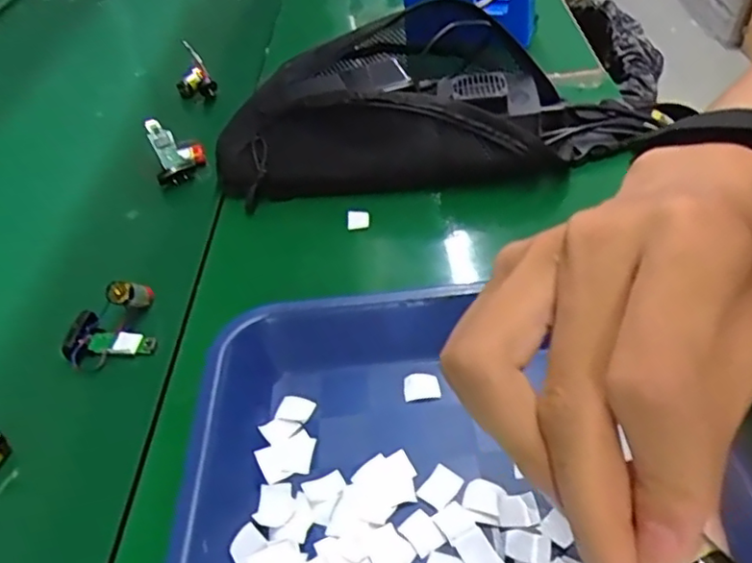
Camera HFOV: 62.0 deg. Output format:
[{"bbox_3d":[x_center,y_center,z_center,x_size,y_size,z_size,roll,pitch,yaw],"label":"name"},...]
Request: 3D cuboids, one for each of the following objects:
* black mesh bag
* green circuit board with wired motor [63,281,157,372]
[{"bbox_3d":[0.038,-0.155,0.510,0.331,0.087,0.171,-3,44,2],"label":"black mesh bag"},{"bbox_3d":[-0.172,0.023,0.398,0.055,0.036,0.043,-17,45,-13],"label":"green circuit board with wired motor"}]

